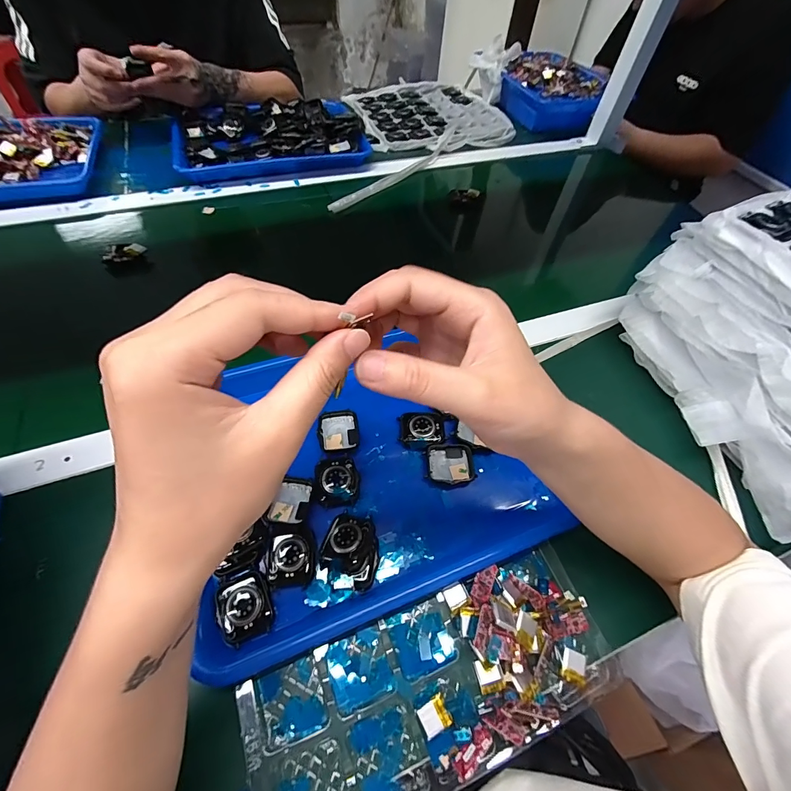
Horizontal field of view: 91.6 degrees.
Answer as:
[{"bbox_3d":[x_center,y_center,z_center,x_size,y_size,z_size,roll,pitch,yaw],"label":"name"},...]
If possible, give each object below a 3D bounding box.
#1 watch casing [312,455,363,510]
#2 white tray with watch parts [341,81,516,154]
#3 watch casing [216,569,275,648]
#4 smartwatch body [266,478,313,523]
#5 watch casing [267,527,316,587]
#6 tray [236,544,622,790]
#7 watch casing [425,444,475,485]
[{"bbox_3d":[-0.050,0.075,0.339,0.037,0.008,0.045,-12,57,-12],"label":"watch casing"},{"bbox_3d":[0.065,-0.597,0.810,0.294,0.022,0.304,-13,57,-13],"label":"white tray with watch parts"},{"bbox_3d":[-0.111,0.156,0.284,0.037,0.008,0.042,-18,58,-16],"label":"watch casing"},{"bbox_3d":[-0.089,0.090,0.327,0.030,0.007,0.040,11,55,3],"label":"smartwatch body"},{"bbox_3d":[-0.082,0.126,0.302,0.035,0.005,0.041,-4,56,-7],"label":"watch casing"},{"bbox_3d":[0.029,0.205,0.273,0.260,0.034,0.103,-17,58,-15],"label":"tray"},{"bbox_3d":[0.051,0.064,0.359,0.045,0.008,0.039,-5,56,-8],"label":"watch casing"}]

